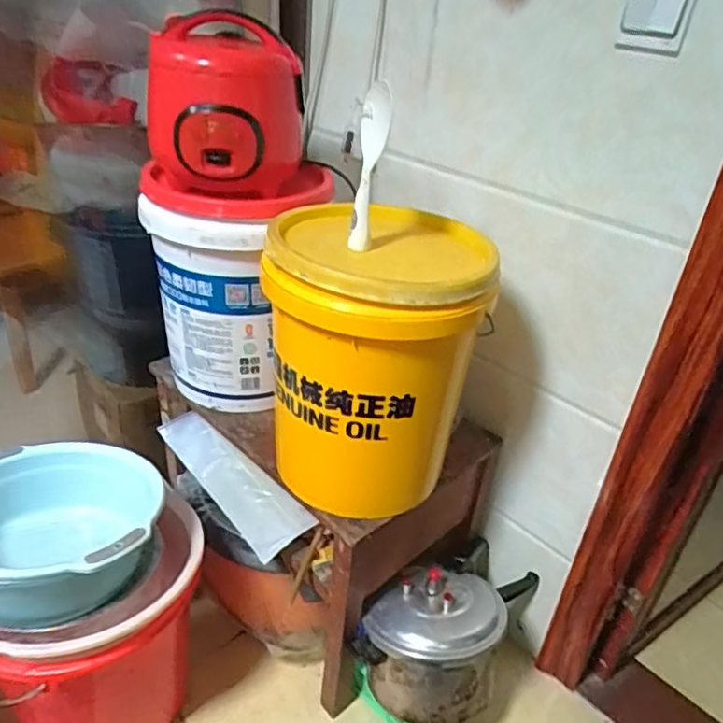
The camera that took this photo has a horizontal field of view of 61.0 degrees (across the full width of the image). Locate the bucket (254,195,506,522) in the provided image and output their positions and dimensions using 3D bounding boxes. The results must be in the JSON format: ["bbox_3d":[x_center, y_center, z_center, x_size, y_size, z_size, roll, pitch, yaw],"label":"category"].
[{"bbox_3d":[0.004,-0.011,0.873,0.264,0.343,0.274,4,31,-2],"label":"bucket"}]

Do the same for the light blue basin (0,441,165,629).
[{"bbox_3d":[-0.459,0.237,0.902,0.294,0.131,0.285,4,31,-2],"label":"light blue basin"}]

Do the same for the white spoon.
[{"bbox_3d":[0.010,-0.229,0.750,0.038,0.187,0.041,6,31,1],"label":"white spoon"}]

